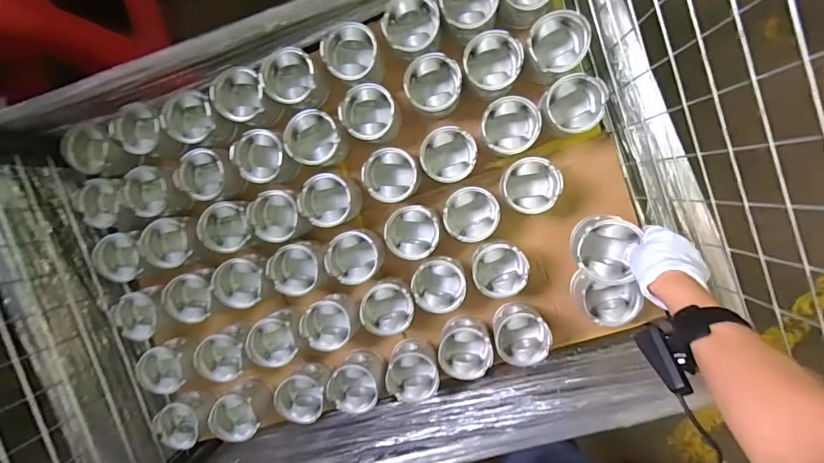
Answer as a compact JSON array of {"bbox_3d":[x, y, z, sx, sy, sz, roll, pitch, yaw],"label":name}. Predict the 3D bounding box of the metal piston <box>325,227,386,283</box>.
[{"bbox_3d":[-0.098,0.041,0.737,0.087,0.084,0.088,1,96,7],"label":"metal piston"}]

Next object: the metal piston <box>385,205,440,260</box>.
[{"bbox_3d":[0.003,-0.001,0.726,0.088,0.071,0.090,1,96,7],"label":"metal piston"}]

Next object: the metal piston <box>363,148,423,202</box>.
[{"bbox_3d":[-0.033,-0.098,0.726,0.089,0.082,0.086,1,96,7],"label":"metal piston"}]

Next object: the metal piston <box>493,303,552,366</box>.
[{"bbox_3d":[0.189,0.177,0.725,0.089,0.066,0.096,-35,92,9],"label":"metal piston"}]

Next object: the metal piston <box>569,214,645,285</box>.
[{"bbox_3d":[0.269,0.023,0.583,0.077,0.055,0.089,-1,96,7],"label":"metal piston"}]

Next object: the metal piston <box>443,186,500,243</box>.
[{"bbox_3d":[0.102,-0.032,0.717,0.088,0.077,0.088,1,96,7],"label":"metal piston"}]

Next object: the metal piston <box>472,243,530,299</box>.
[{"bbox_3d":[0.152,0.061,0.722,0.088,0.084,0.087,-16,94,8],"label":"metal piston"}]

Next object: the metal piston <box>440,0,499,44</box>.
[{"bbox_3d":[0.094,-0.367,0.679,0.089,0.071,0.092,1,96,7],"label":"metal piston"}]

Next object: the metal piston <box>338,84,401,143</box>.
[{"bbox_3d":[-0.070,-0.204,0.725,0.089,0.093,0.086,1,96,7],"label":"metal piston"}]

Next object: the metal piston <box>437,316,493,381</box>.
[{"bbox_3d":[0.097,0.206,0.738,0.093,0.062,0.091,1,96,7],"label":"metal piston"}]

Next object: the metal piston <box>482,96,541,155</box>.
[{"bbox_3d":[0.160,-0.172,0.682,0.088,0.069,0.087,1,96,7],"label":"metal piston"}]

